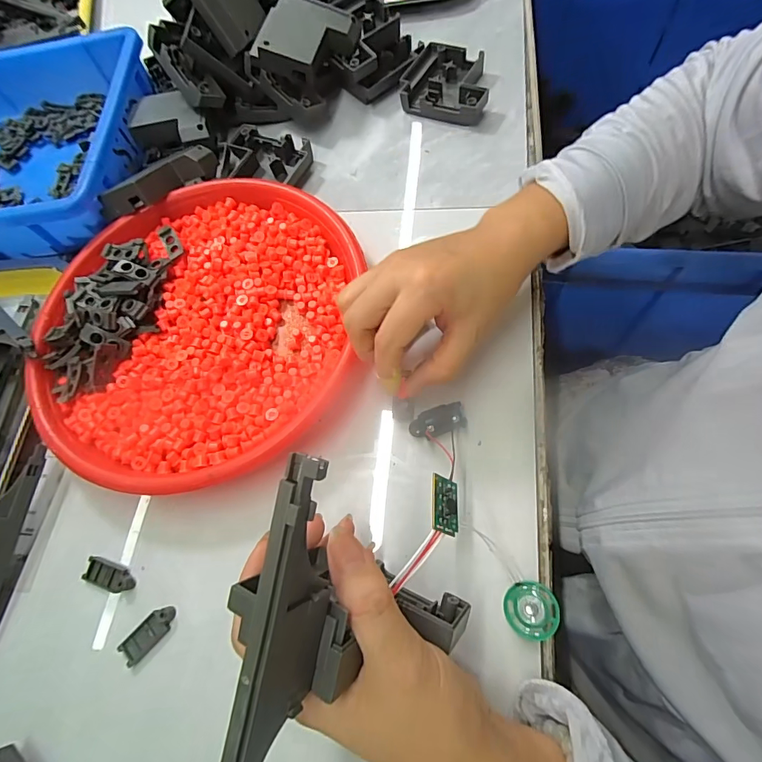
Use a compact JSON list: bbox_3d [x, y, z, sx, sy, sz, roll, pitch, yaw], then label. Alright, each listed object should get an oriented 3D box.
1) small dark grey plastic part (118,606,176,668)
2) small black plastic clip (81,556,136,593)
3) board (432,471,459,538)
[{"bbox_3d":[-0.140,0.151,0.255,0.016,0.007,0.035,40,78,21],"label":"small dark grey plastic part"},{"bbox_3d":[-0.174,0.124,0.272,0.035,0.004,0.015,12,70,13],"label":"small black plastic clip"},{"bbox_3d":[0.033,0.063,0.215,0.017,0.004,0.029,27,49,-26],"label":"board"}]

